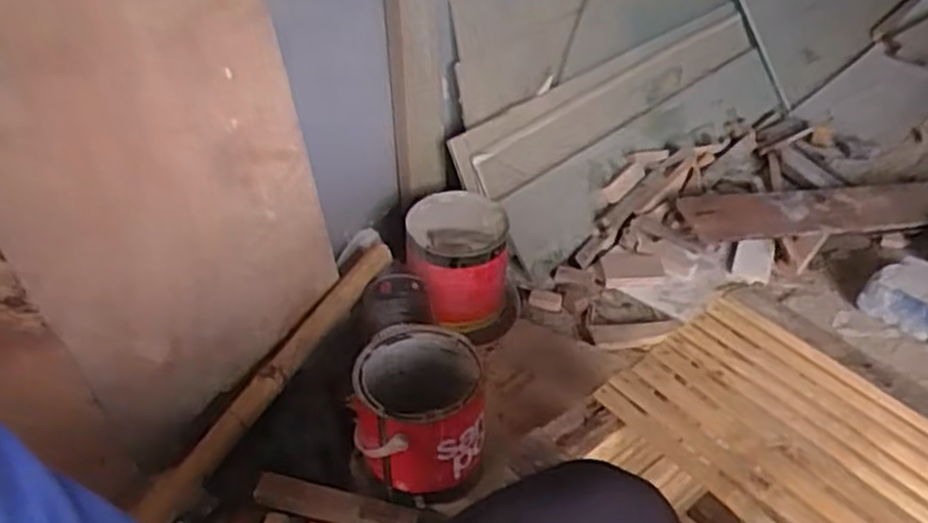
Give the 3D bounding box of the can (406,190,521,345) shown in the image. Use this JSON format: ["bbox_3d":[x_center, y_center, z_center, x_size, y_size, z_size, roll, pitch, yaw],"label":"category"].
[{"bbox_3d":[-0.001,0.001,1.194,0.160,0.152,0.166,-4,38,1],"label":"can"}]

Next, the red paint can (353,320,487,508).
[{"bbox_3d":[-0.056,0.182,0.941,0.153,0.138,0.154,-5,37,-5],"label":"red paint can"}]

